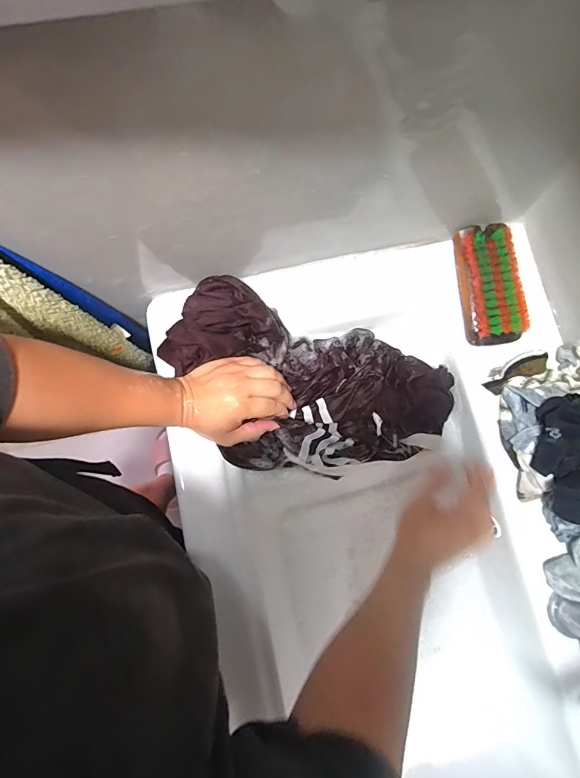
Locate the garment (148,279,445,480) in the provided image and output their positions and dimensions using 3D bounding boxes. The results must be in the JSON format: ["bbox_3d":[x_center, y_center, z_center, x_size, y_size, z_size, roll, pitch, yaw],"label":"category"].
[{"bbox_3d":[0.028,0.002,0.465,0.330,0.086,0.192,12,79,3],"label":"garment"}]

